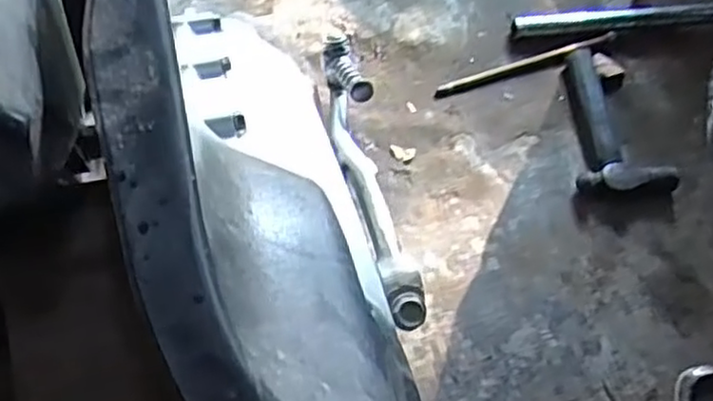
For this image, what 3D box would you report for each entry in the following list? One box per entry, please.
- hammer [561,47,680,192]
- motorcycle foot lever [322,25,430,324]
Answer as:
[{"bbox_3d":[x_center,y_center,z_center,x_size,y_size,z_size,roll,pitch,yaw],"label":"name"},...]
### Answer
[{"bbox_3d":[0.307,-0.098,0.844,0.106,0.031,0.211,2,61,1],"label":"hammer"},{"bbox_3d":[0.004,-0.026,0.380,0.025,0.018,0.218,-9,44,-5],"label":"motorcycle foot lever"}]

